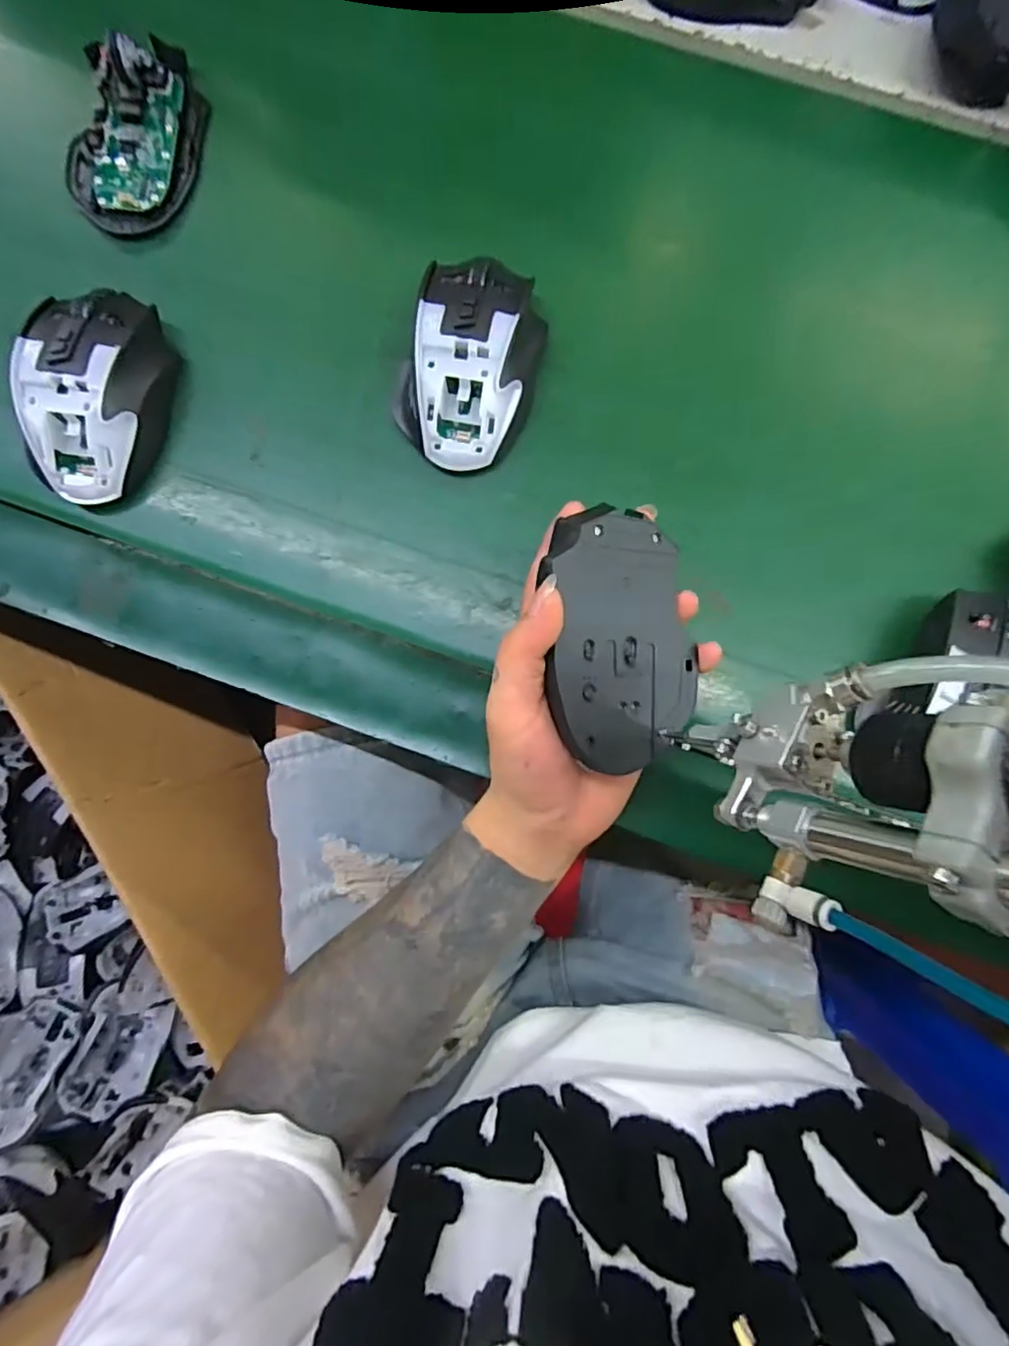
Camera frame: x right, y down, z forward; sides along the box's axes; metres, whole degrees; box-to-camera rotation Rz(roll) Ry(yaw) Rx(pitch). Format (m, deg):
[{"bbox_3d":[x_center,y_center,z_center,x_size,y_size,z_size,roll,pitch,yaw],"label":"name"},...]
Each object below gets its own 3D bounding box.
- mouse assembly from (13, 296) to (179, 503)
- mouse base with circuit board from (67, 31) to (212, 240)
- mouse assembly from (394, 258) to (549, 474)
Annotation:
[{"bbox_3d":[-0.219,-0.153,0.339,0.069,0.037,0.115,1,83,-1],"label":"mouse assembly"},{"bbox_3d":[-0.219,-0.318,0.365,0.071,0.029,0.113,22,83,2],"label":"mouse base with circuit board"},{"bbox_3d":[-0.018,-0.170,0.337,0.069,0.035,0.108,14,83,1],"label":"mouse assembly"}]

